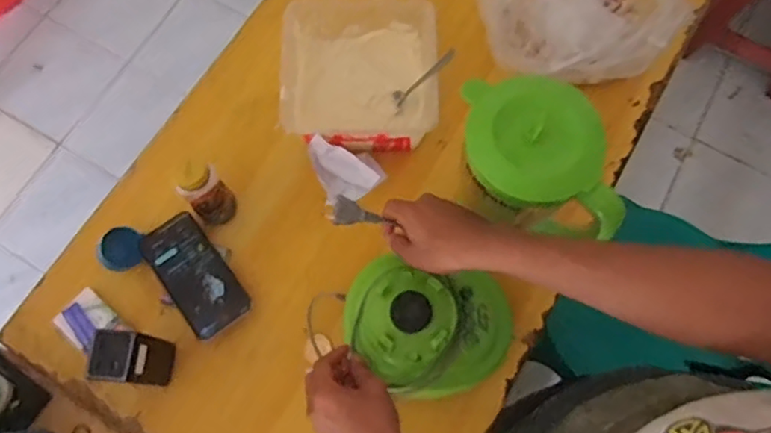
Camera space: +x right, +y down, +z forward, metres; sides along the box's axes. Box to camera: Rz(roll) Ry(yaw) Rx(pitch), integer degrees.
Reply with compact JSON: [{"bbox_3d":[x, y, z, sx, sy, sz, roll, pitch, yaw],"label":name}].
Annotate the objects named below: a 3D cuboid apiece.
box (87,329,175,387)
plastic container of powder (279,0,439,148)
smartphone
[{"bbox_3d":[-0.287,0.166,0.692,0.056,0.132,0.054,6,73,1],"label":"box"},{"bbox_3d":[-0.034,-0.194,0.816,0.208,0.072,0.200,0,73,-1],"label":"plastic container of powder"},{"bbox_3d":[-0.244,0.075,0.764,0.080,0.016,0.157,-36,77,-11],"label":"smartphone"}]

